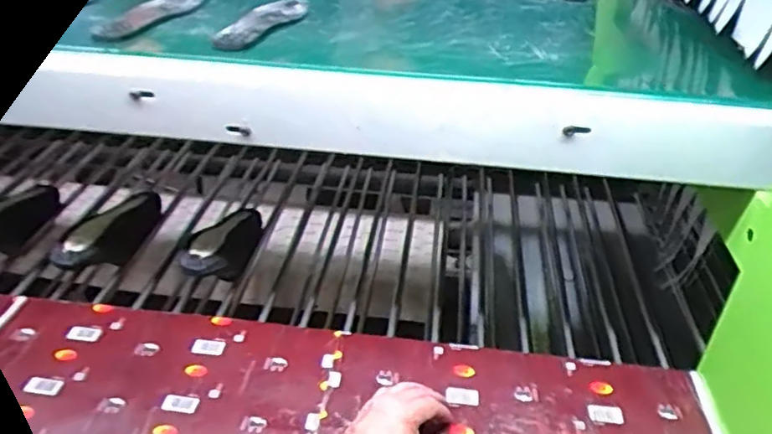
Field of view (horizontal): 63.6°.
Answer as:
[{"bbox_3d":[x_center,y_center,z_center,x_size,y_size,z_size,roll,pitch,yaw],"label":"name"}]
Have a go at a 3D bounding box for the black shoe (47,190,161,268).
[{"bbox_3d":[-0.478,0.026,1.072,0.091,0.109,0.289,1,9,-1],"label":"black shoe"}]

